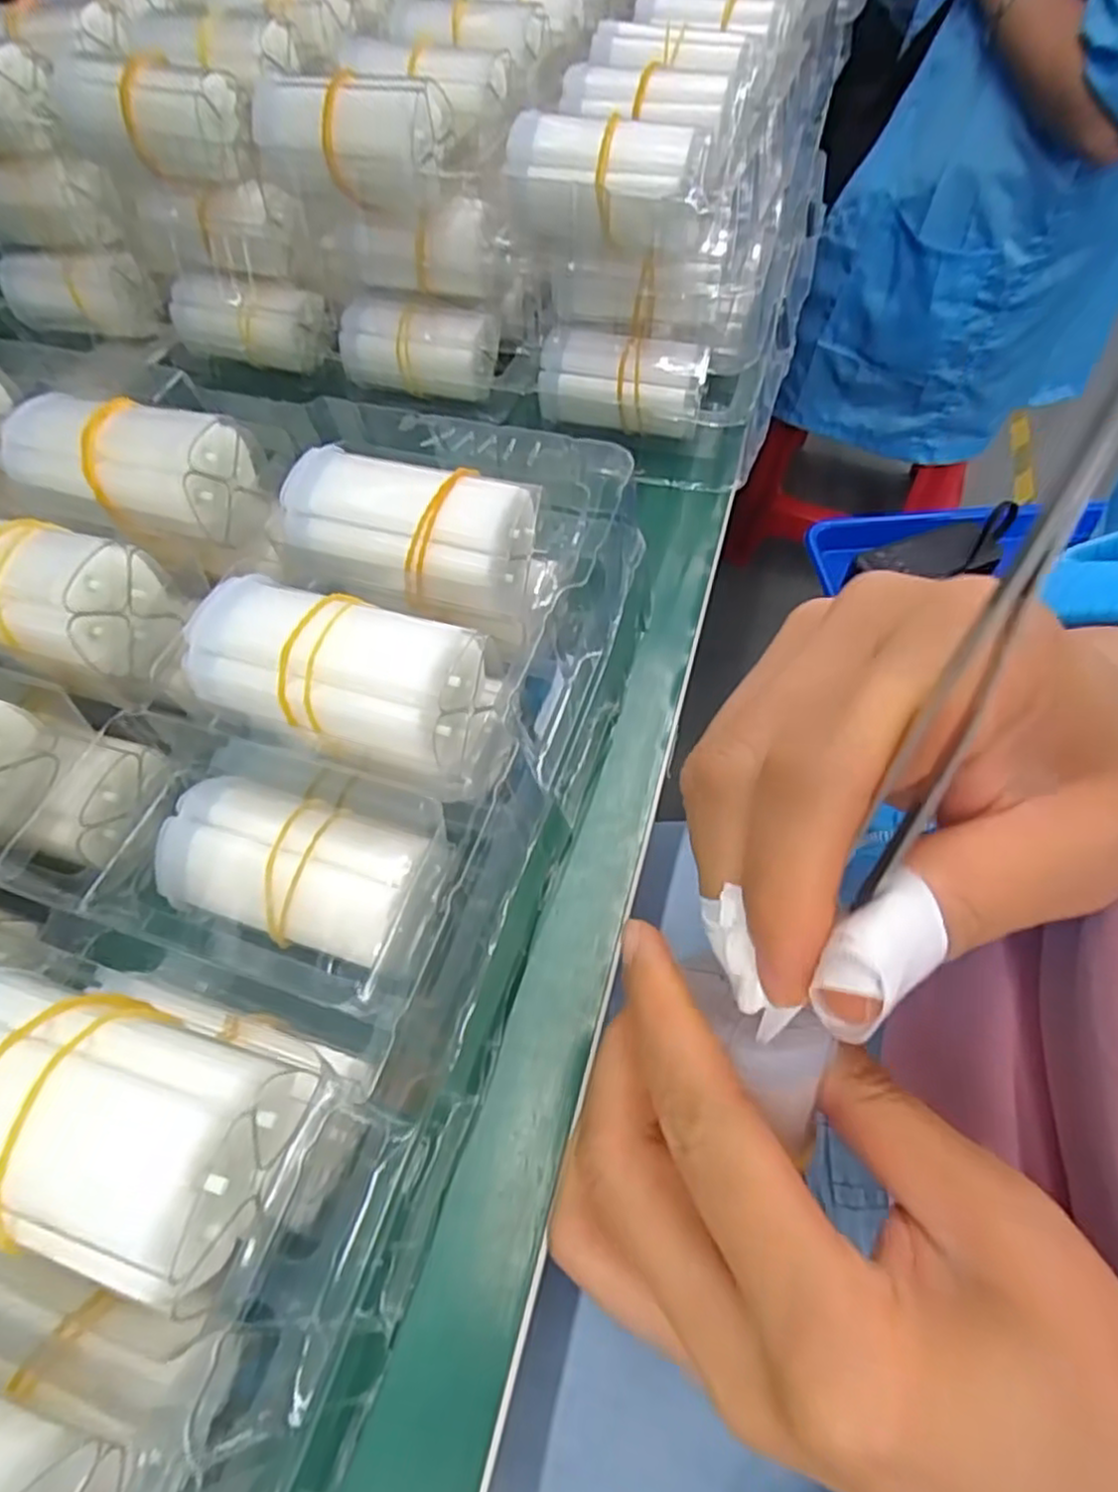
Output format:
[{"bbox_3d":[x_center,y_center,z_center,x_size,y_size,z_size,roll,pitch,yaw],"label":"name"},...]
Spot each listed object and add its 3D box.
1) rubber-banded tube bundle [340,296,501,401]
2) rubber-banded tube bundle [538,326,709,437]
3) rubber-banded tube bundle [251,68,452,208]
[{"bbox_3d":[-0.063,-0.180,0.317,0.068,0.030,0.030,8,59,7],"label":"rubber-banded tube bundle"},{"bbox_3d":[0.026,-0.152,0.296,0.068,0.033,0.027,9,59,7],"label":"rubber-banded tube bundle"},{"bbox_3d":[-0.081,-0.230,0.267,0.072,0.032,0.028,7,59,6],"label":"rubber-banded tube bundle"}]

